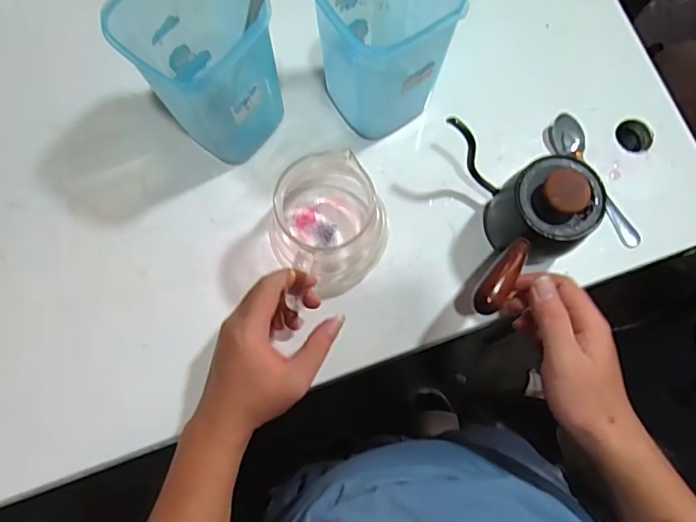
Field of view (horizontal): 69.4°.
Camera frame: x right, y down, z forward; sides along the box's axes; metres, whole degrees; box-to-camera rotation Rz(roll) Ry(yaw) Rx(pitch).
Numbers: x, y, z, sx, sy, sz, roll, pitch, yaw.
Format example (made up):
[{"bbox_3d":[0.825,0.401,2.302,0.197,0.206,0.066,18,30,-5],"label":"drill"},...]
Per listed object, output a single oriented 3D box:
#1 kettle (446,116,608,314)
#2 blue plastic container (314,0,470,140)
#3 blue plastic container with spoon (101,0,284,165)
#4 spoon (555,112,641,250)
[{"bbox_3d":[0.147,-0.038,0.418,0.102,0.092,0.157,0,78,0],"label":"kettle"},{"bbox_3d":[0.029,-0.181,0.425,0.092,0.151,0.092,-32,79,-6],"label":"blue plastic container"},{"bbox_3d":[-0.111,-0.161,0.417,0.094,0.151,0.092,34,80,7],"label":"blue plastic container with spoon"},{"bbox_3d":[0.231,-0.075,0.469,0.028,0.016,0.137,-23,79,-5],"label":"spoon"}]

